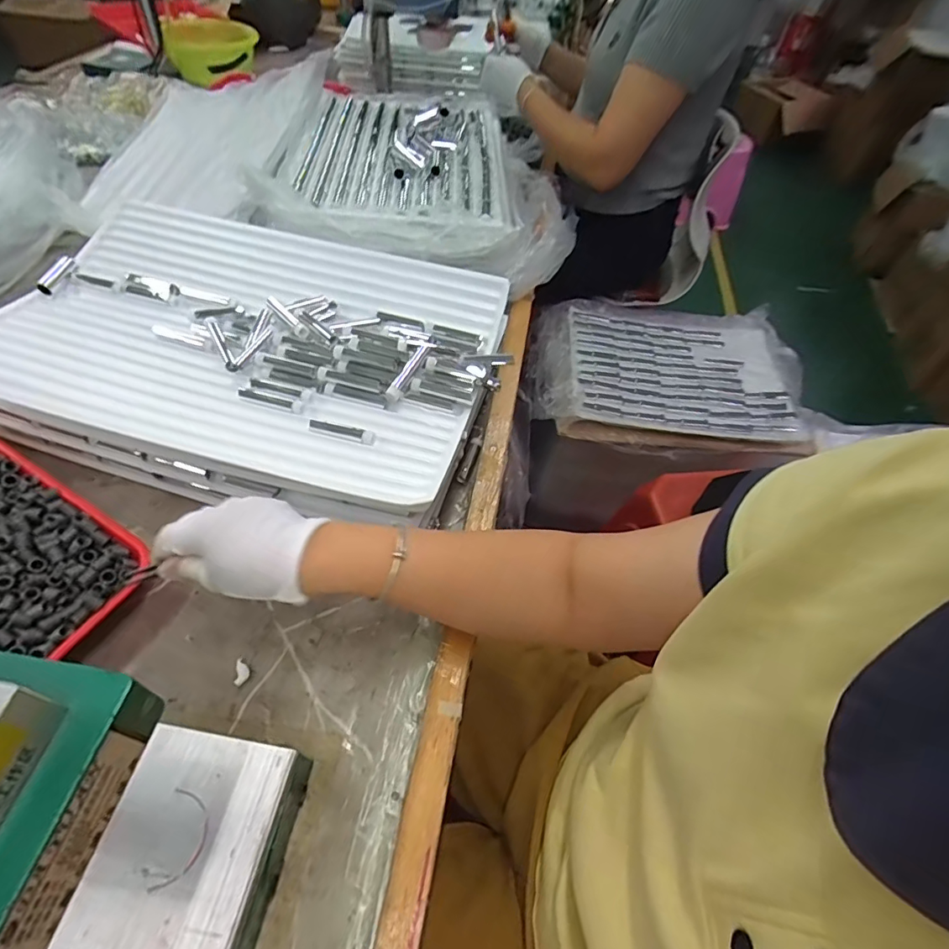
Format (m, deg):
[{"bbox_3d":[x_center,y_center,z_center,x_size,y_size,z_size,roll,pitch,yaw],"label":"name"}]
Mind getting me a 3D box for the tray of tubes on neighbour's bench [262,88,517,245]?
[{"bbox_3d":[-0.115,-0.513,0.799,0.359,0.035,0.482,4,53,-3],"label":"tray of tubes on neighbour's bench"}]

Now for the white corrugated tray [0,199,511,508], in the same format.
[{"bbox_3d":[-0.232,-0.156,0.525,0.485,0.028,0.331,15,53,5],"label":"white corrugated tray"}]

